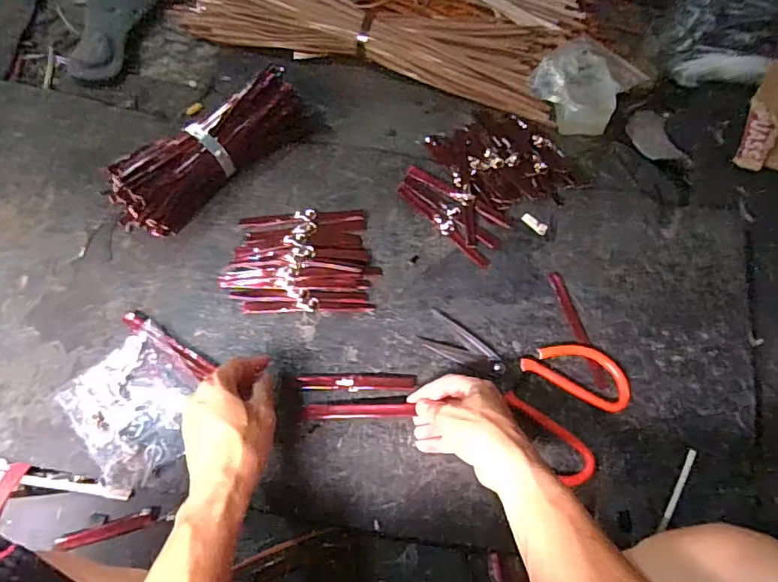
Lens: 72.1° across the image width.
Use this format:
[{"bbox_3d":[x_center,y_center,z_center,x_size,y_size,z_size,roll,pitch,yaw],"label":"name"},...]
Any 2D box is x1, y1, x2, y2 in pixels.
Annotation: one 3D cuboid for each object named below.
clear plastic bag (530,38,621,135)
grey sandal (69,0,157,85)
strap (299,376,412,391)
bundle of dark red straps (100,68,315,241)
[{"bbox_3d":[0.248,-0.280,0.724,0.098,0.038,0.143,-5,69,-4],"label":"clear plastic bag"},{"bbox_3d":[-0.398,-0.378,0.757,0.081,0.010,0.208,12,66,-2],"label":"grey sandal"},{"bbox_3d":[-0.033,0.096,0.561,0.118,0.008,0.015,0,69,-2],"label":"strap"},{"bbox_3d":[-0.207,-0.165,0.631,0.257,0.052,0.081,-42,76,-16],"label":"bundle of dark red straps"}]

